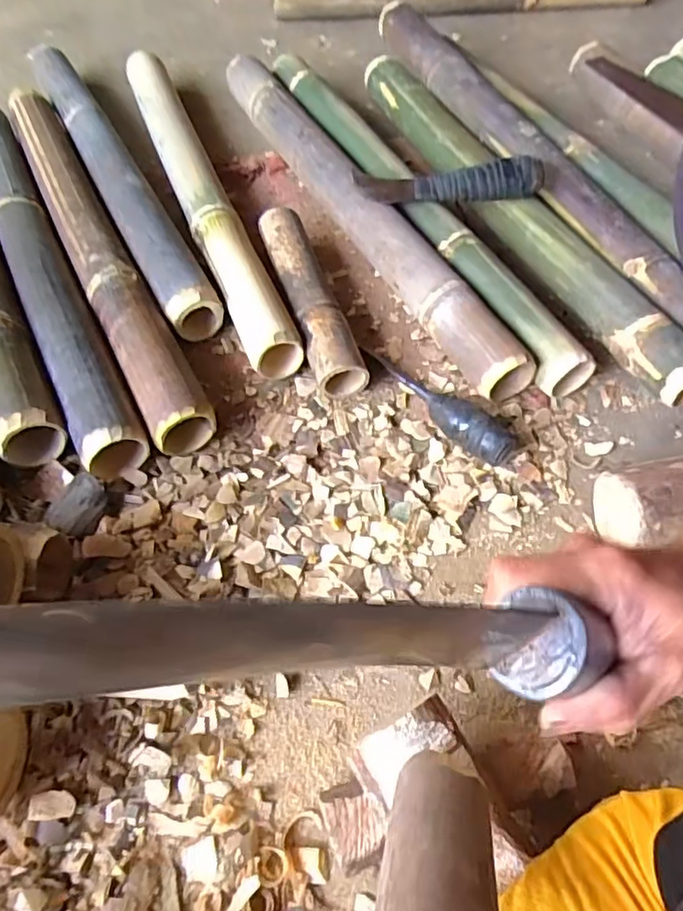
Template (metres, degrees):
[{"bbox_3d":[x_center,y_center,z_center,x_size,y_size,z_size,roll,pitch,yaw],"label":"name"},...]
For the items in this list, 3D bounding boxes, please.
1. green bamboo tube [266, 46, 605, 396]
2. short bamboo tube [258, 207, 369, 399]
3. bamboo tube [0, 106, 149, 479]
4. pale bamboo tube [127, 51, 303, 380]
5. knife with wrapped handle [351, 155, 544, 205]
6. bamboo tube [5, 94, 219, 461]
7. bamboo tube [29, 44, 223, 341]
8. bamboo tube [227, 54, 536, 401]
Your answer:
[{"bbox_3d":[0.067,-0.325,0.743,0.060,0.066,0.674,-22,60,-13],"label":"green bamboo tube"},{"bbox_3d":[-0.035,-0.168,0.647,0.048,0.052,0.248,-15,59,-9],"label":"short bamboo tube"},{"bbox_3d":[-0.346,-0.232,0.682,0.060,0.059,0.632,-25,61,-14],"label":"bamboo tube"},{"bbox_3d":[-0.184,-0.349,0.759,0.056,0.066,0.667,-20,60,-11],"label":"pale bamboo tube"},{"bbox_3d":[0.118,-0.308,0.674,0.208,0.044,0.044,5,58,4],"label":"knife with wrapped handle"},{"bbox_3d":[-0.291,-0.259,0.692,0.061,0.053,0.645,-25,61,-14],"label":"bamboo tube"},{"bbox_3d":[-0.304,-0.392,0.779,0.061,0.047,0.674,-25,61,-14],"label":"bamboo tube"},{"bbox_3d":[0.009,-0.306,0.724,0.069,0.066,0.642,-24,61,-14],"label":"bamboo tube"}]

